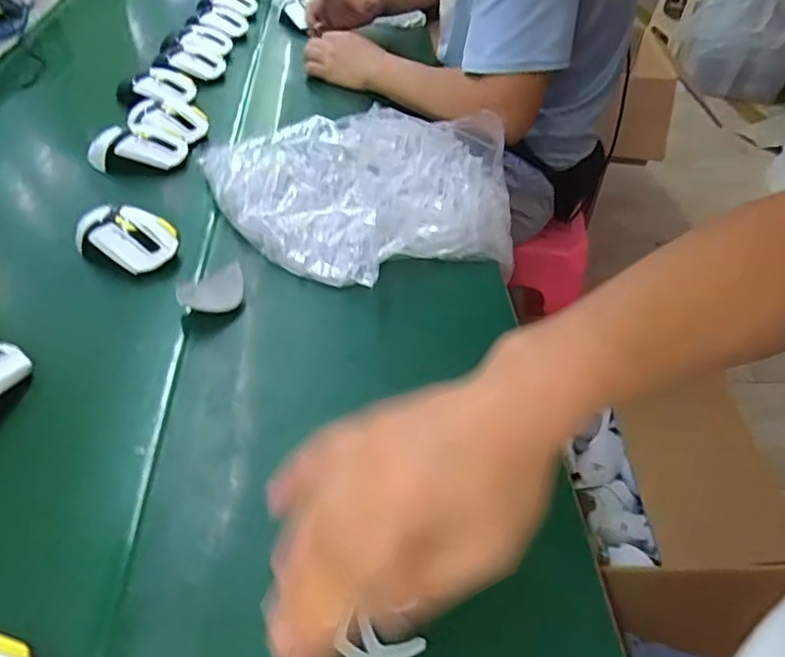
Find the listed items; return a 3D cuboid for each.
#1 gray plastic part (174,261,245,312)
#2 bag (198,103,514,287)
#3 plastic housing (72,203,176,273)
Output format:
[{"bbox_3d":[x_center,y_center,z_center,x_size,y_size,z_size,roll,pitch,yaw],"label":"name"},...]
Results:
[{"bbox_3d":[-0.169,-0.034,0.566,0.061,0.008,0.040,-20,80,-9],"label":"gray plastic part"},{"bbox_3d":[-0.028,-0.171,0.686,0.315,0.075,0.300,-17,48,-20],"label":"bag"},{"bbox_3d":[-0.268,-0.091,0.604,0.099,0.032,0.061,15,45,10],"label":"plastic housing"}]

